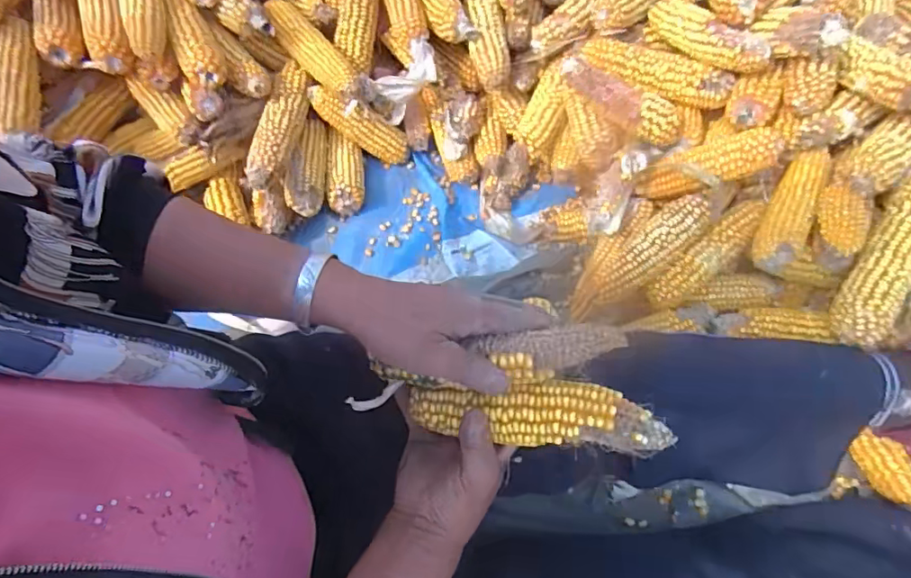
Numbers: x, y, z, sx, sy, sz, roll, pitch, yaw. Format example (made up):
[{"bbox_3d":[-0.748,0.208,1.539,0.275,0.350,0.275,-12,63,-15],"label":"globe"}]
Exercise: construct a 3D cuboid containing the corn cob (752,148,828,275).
[{"bbox_3d":[0.361,-0.089,0.571,0.041,0.036,0.156,26,71,13],"label":"corn cob"}]

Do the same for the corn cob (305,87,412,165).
[{"bbox_3d":[-0.121,-0.215,0.700,0.146,0.048,0.035,29,64,-33],"label":"corn cob"}]

